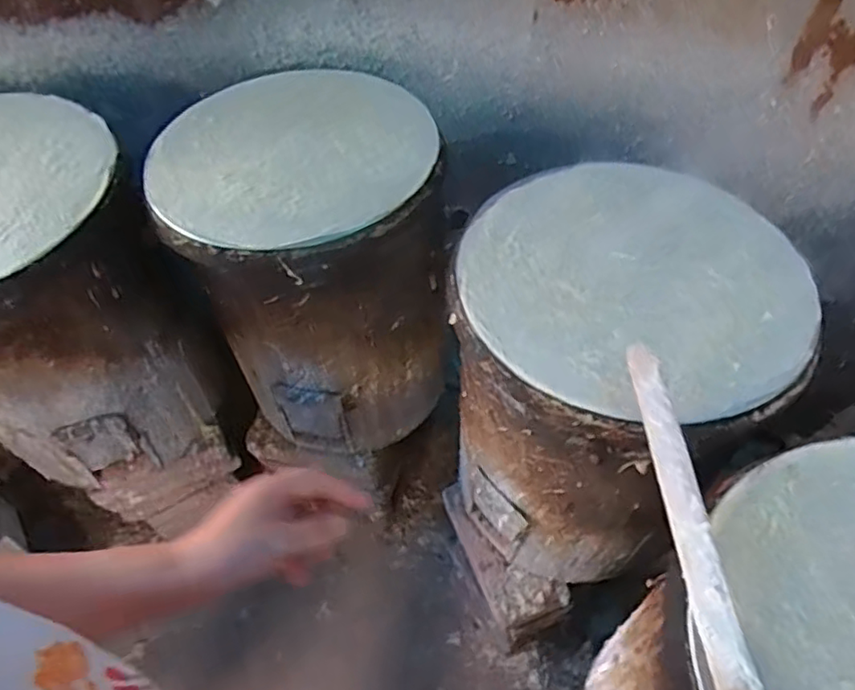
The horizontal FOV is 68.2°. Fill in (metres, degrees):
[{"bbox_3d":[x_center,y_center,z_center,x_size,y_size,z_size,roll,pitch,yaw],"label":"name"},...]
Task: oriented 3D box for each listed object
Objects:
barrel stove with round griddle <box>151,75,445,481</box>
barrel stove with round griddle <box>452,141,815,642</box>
[{"bbox_3d":[-0.183,-0.116,0.990,0.351,0.477,0.424,-21,57,-16],"label":"barrel stove with round griddle"},{"bbox_3d":[0.205,0.078,0.875,0.364,0.531,0.372,-22,57,-17],"label":"barrel stove with round griddle"}]

